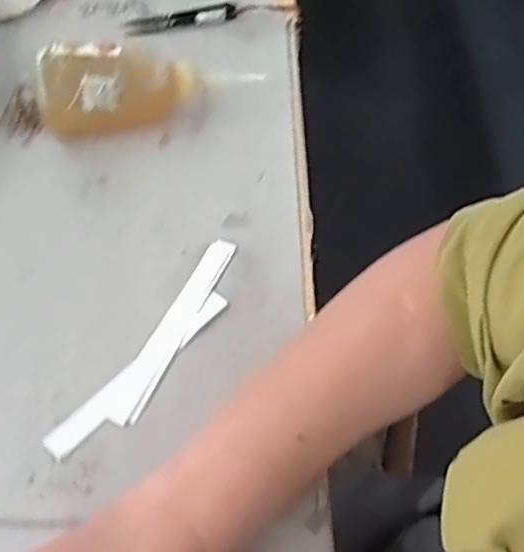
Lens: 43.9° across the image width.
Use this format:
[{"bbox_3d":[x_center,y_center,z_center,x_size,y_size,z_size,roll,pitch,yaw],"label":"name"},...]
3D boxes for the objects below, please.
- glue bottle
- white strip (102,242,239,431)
[{"bbox_3d":[-0.084,-0.147,0.509,0.172,0.068,0.045,-12,59,-11],"label":"glue bottle"},{"bbox_3d":[-0.056,0.031,0.424,0.021,0.008,0.144,22,62,15],"label":"white strip"}]

